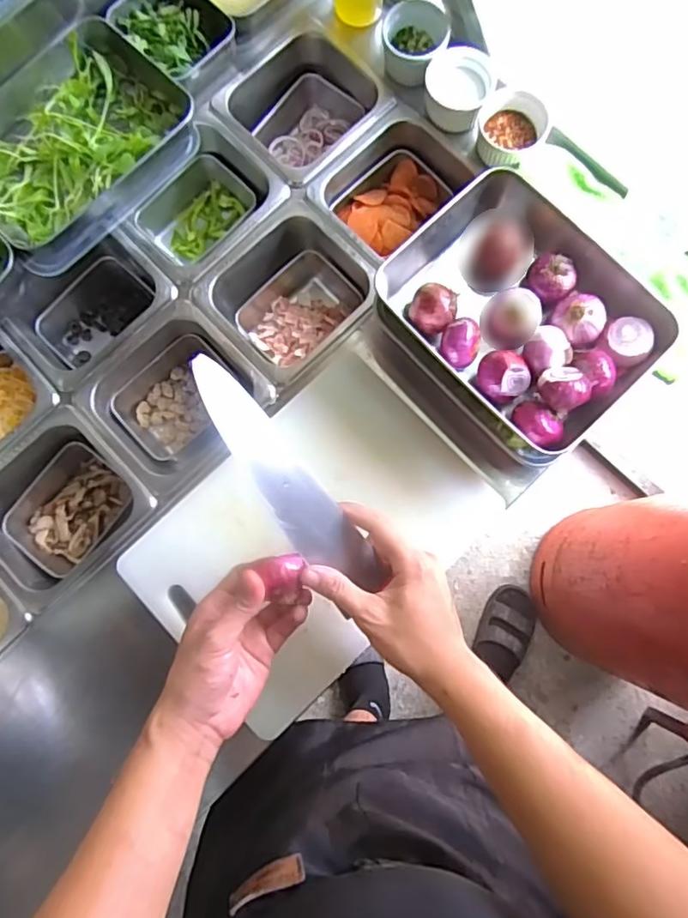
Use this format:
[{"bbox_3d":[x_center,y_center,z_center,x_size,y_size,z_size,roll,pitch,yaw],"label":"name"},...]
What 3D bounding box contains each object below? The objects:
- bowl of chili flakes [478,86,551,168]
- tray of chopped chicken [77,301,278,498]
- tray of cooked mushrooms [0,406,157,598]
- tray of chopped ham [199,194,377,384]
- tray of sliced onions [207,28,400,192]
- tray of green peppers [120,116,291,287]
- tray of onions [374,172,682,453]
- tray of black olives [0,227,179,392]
[{"bbox_3d":[0.192,-0.381,0.664,0.074,0.036,0.081,0,82,1],"label":"bowl of chili flakes"},{"bbox_3d":[-0.189,-0.064,0.683,0.177,0.096,0.177,44,85,7],"label":"tray of chopped chicken"},{"bbox_3d":[-0.312,0.055,0.659,0.161,0.082,0.171,43,85,7],"label":"tray of cooked mushrooms"},{"bbox_3d":[-0.061,-0.186,0.702,0.177,0.099,0.166,-43,83,-5],"label":"tray of chopped ham"},{"bbox_3d":[-0.050,-0.428,0.738,0.171,0.088,0.169,-44,83,-5],"label":"tray of sliced onions"},{"bbox_3d":[-0.173,-0.300,0.722,0.176,0.096,0.154,-43,83,-5],"label":"tray of green peppers"},{"bbox_3d":[0.175,-0.145,0.576,0.202,0.072,0.255,-41,83,-5],"label":"tray of onions"},{"bbox_3d":[-0.298,-0.175,0.705,0.161,0.120,0.177,43,85,7],"label":"tray of black olives"}]

